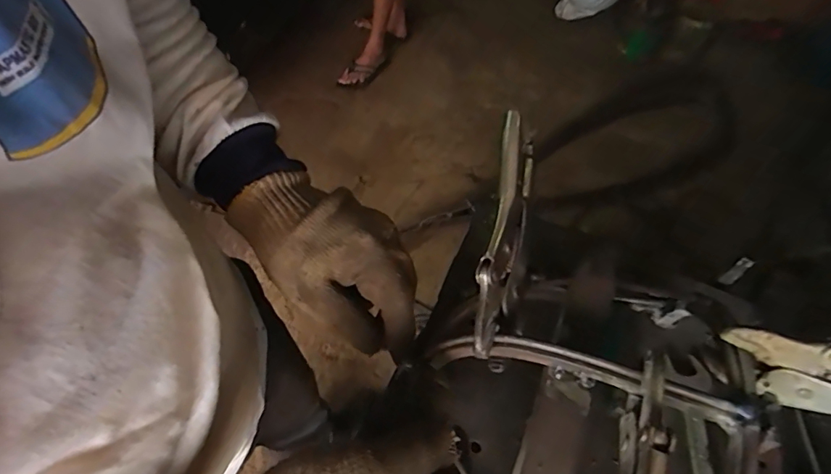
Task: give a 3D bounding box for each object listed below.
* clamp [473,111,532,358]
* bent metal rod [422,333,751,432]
[{"bbox_3d":[0.061,-0.003,0.316,0.025,0.036,0.163,10,71,11],"label":"clamp"},{"bbox_3d":[0.084,0.081,0.285,0.191,0.050,0.012,5,53,31],"label":"bent metal rod"}]

